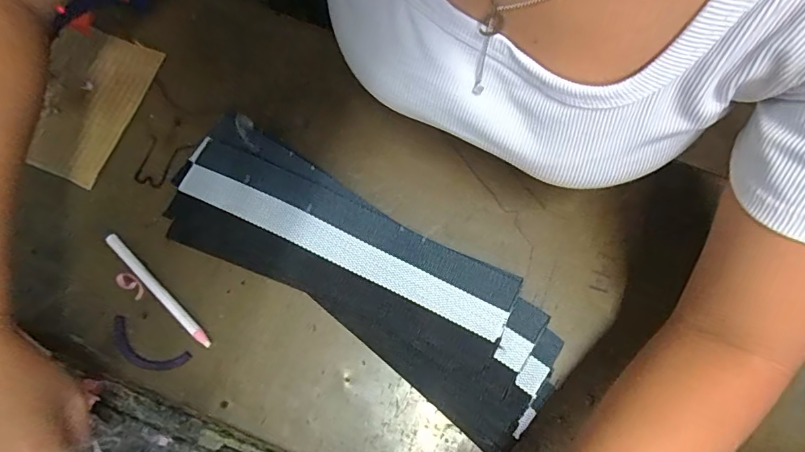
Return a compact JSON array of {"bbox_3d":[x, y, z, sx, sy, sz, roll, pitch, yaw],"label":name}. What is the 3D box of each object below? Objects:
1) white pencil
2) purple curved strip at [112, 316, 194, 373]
[{"bbox_3d":[-0.196,0.052,0.376,0.009,0.010,0.120,-44,82,-9],"label":"white pencil"},{"bbox_3d":[-0.203,0.098,0.369,0.067,0.004,0.027,27,79,5],"label":"purple curved strip"}]

